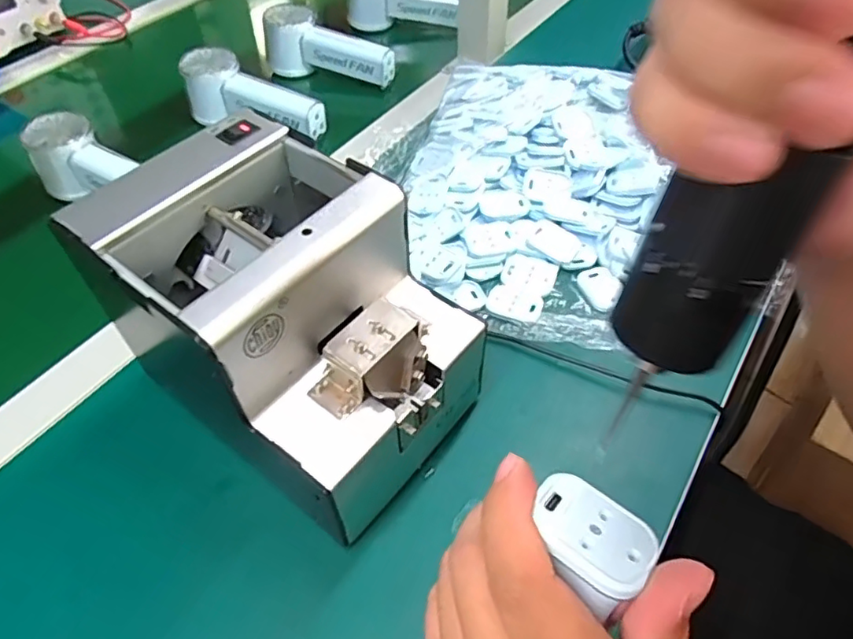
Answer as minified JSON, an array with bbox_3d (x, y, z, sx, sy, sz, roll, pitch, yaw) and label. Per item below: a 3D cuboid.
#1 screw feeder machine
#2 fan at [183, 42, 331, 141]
[{"bbox_3d":[-0.069,0.002,0.329,0.168,0.151,0.124,32,58,26],"label":"screw feeder machine"},{"bbox_3d":[-0.169,-0.224,0.578,0.149,0.056,0.052,18,53,17],"label":"fan"}]

